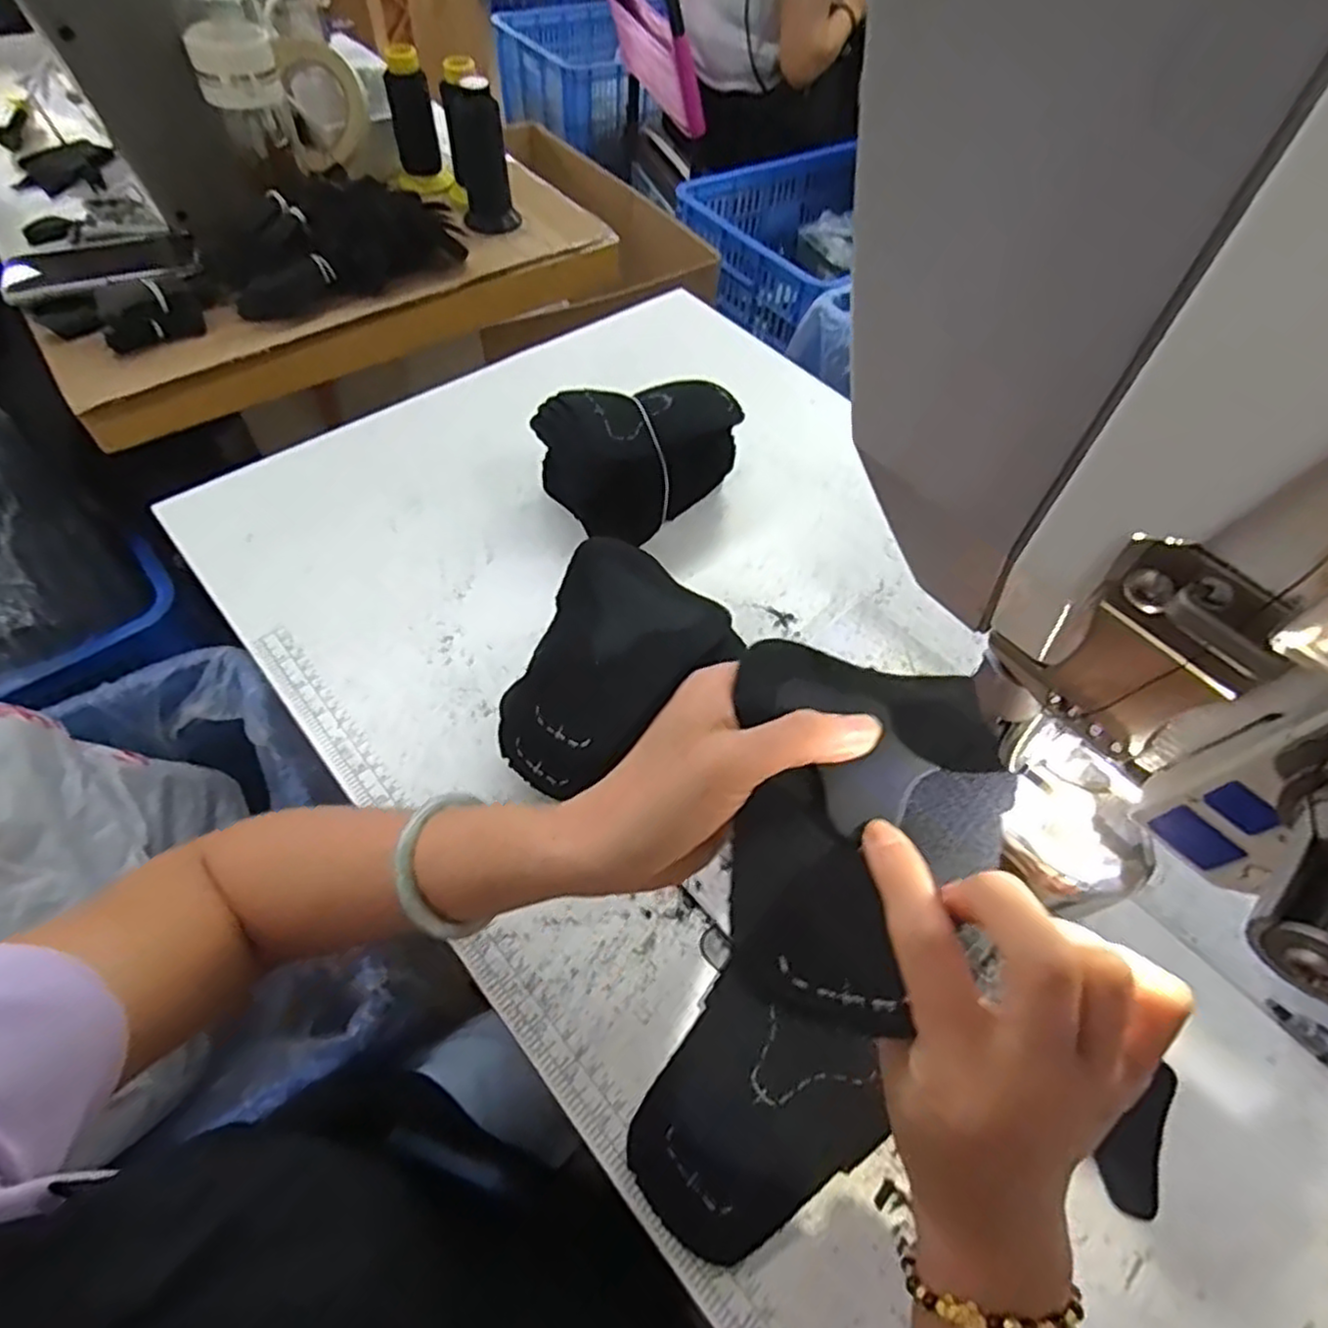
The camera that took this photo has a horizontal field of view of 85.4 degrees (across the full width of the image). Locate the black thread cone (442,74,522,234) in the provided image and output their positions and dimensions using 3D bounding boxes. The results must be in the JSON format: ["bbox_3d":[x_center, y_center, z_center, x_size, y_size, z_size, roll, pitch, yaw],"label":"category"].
[{"bbox_3d":[-0.192,-0.536,0.755,0.058,0.127,0.070,-10,57,-11],"label":"black thread cone"}]

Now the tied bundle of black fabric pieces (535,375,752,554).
[{"bbox_3d":[-0.019,-0.170,0.565,0.146,0.078,0.107,-27,62,-18],"label":"tied bundle of black fabric pieces"}]

